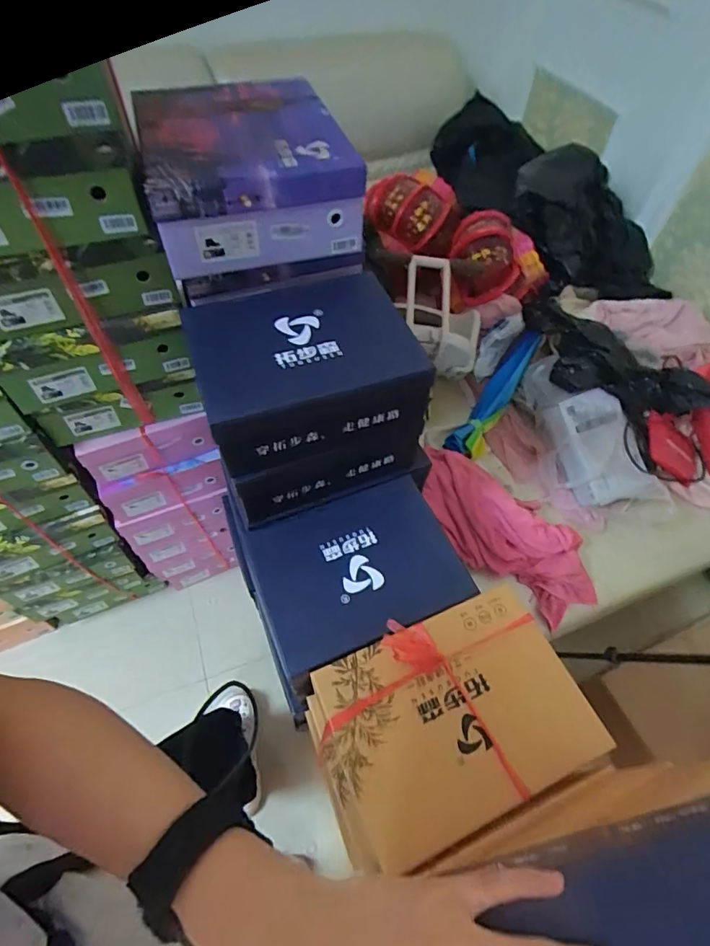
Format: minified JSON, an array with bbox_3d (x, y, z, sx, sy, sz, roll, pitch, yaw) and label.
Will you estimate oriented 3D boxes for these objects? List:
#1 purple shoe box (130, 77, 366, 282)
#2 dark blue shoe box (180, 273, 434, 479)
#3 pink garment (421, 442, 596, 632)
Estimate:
[{"bbox_3d":[-0.173,-0.458,0.733,0.276,0.128,0.327,-16,58,-13],"label":"purple shoe box"},{"bbox_3d":[-0.075,-0.149,0.705,0.292,0.143,0.250,-18,58,-14],"label":"dark blue shoe box"},{"bbox_3d":[0.319,0.118,1.022,0.452,0.117,0.197,42,62,5],"label":"pink garment"}]

